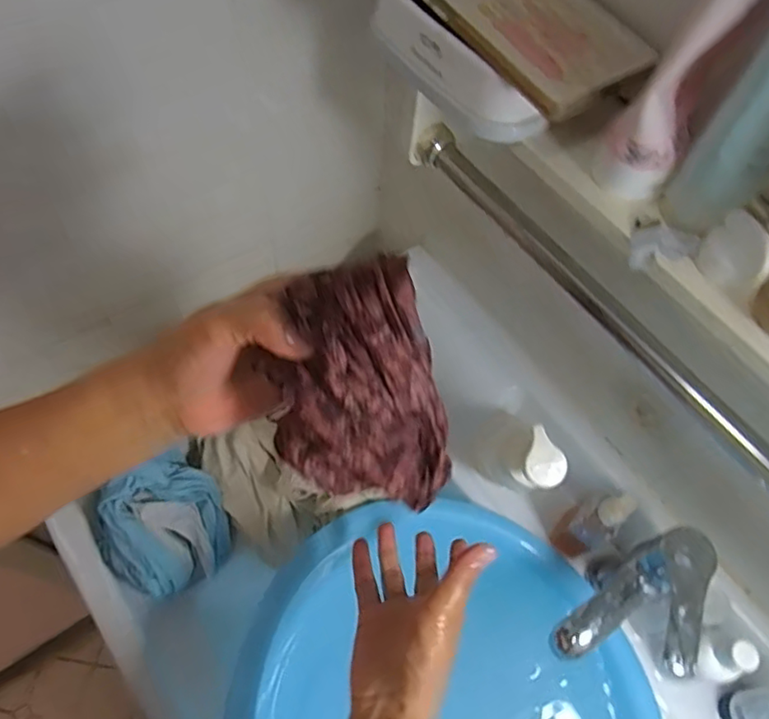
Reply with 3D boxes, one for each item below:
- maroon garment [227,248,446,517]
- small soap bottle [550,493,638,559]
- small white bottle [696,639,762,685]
[{"bbox_3d":[-0.013,0.023,0.298,0.080,0.159,0.051,-30,45,-19],"label":"maroon garment"},{"bbox_3d":[0.195,0.154,0.554,0.038,0.133,0.041,2,61,-3],"label":"small soap bottle"},{"bbox_3d":[0.282,0.249,0.485,0.032,0.041,0.032,3,61,-3],"label":"small white bottle"}]

